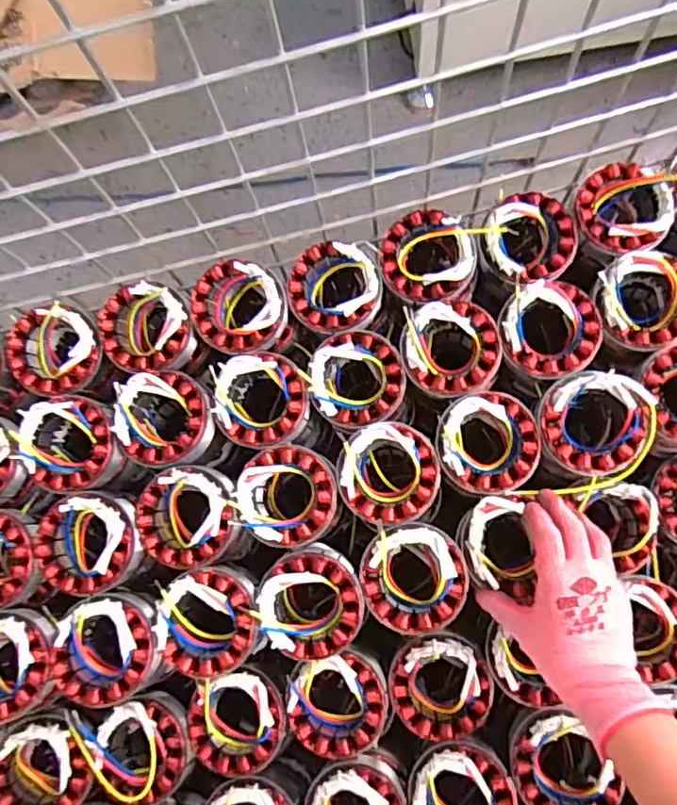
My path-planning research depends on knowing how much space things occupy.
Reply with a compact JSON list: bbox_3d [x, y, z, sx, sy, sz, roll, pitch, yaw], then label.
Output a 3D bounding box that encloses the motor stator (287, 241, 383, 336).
[{"bbox_3d":[-0.003,-0.106,0.556,0.084,0.047,0.083,-1,77,4],"label":"motor stator"}]

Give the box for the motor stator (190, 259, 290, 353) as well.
[{"bbox_3d":[-0.091,-0.086,0.556,0.084,0.052,0.083,-1,77,4],"label":"motor stator"}]

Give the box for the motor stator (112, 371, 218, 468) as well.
[{"bbox_3d":[-0.156,0.014,0.535,0.080,0.039,0.083,-37,77,-5],"label":"motor stator"}]

